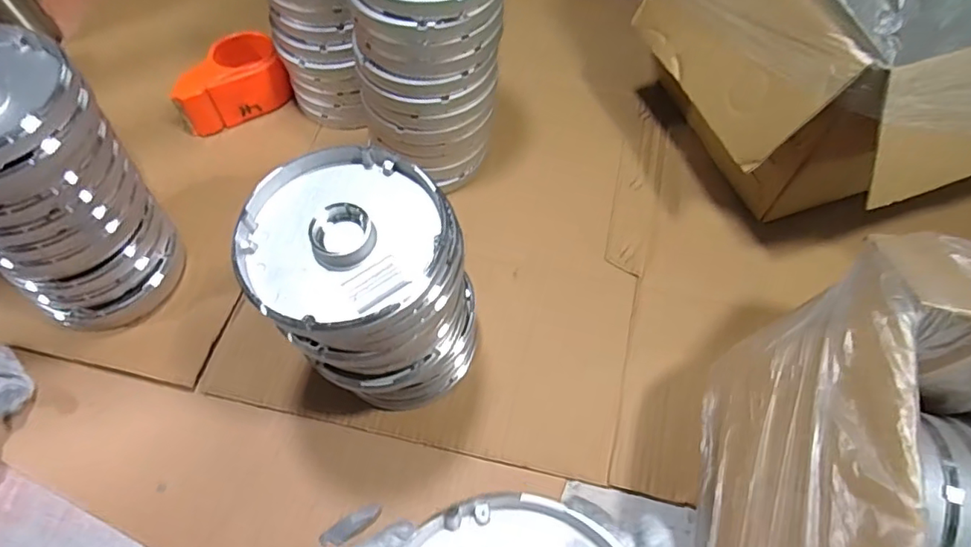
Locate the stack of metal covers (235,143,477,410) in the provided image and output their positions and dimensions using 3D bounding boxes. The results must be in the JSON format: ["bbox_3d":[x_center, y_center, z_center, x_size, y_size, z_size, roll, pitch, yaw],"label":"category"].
[{"bbox_3d":[-0.088,0.017,0.459,0.145,0.215,0.147,39,70,17],"label":"stack of metal covers"}]

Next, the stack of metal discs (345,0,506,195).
[{"bbox_3d":[-0.051,-0.210,0.564,0.138,0.224,0.146,4,62,2],"label":"stack of metal discs"}]

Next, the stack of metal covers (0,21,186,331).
[{"bbox_3d":[-0.382,-0.067,0.489,0.141,0.227,0.153,36,69,16],"label":"stack of metal covers"}]

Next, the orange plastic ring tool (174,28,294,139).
[{"bbox_3d":[-0.314,-0.236,0.673,0.127,0.052,0.092,-27,67,-13],"label":"orange plastic ring tool"}]

